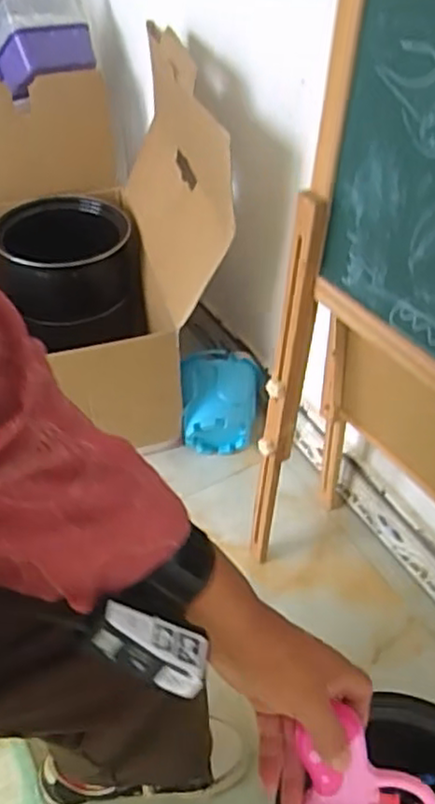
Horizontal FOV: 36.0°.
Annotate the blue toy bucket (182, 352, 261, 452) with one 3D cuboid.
[{"bbox_3d":[0.003,0.006,1.178,0.133,0.143,0.126,0,46,0],"label":"blue toy bucket"}]

